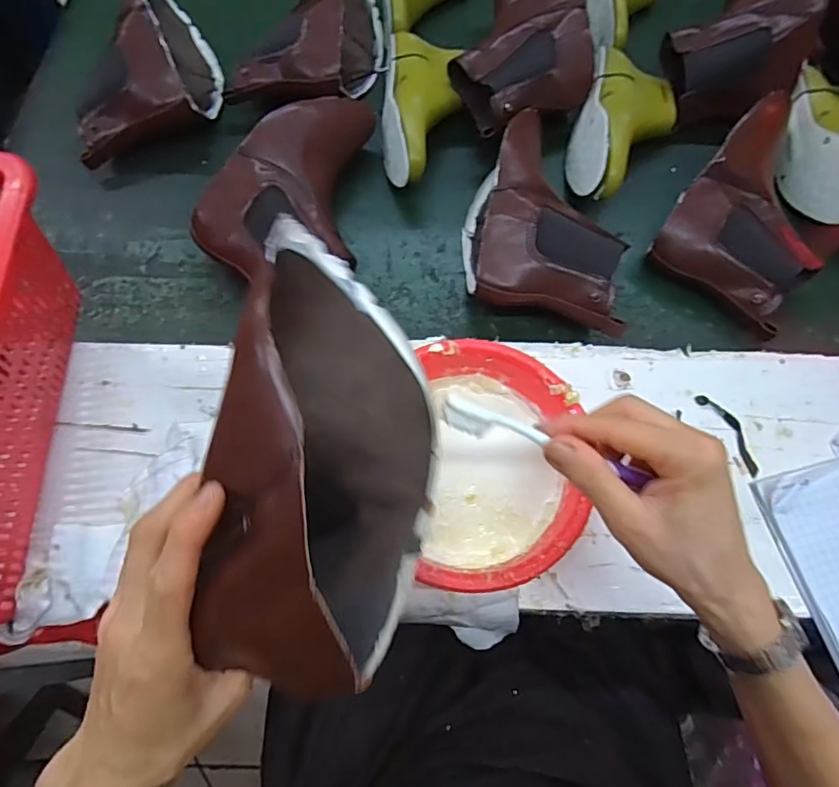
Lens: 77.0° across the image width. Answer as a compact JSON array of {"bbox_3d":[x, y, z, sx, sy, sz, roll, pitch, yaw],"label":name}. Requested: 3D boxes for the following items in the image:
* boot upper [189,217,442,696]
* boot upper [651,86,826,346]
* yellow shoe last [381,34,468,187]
[{"bbox_3d":[-0.046,0.021,0.279,0.109,0.134,0.222,7,68,2],"label":"boot upper"},{"bbox_3d":[0.377,-0.199,0.573,0.157,0.085,0.242,39,74,14],"label":"boot upper"},{"bbox_3d":[0.002,-0.338,0.636,0.096,0.082,0.221,3,69,2],"label":"yellow shoe last"}]

